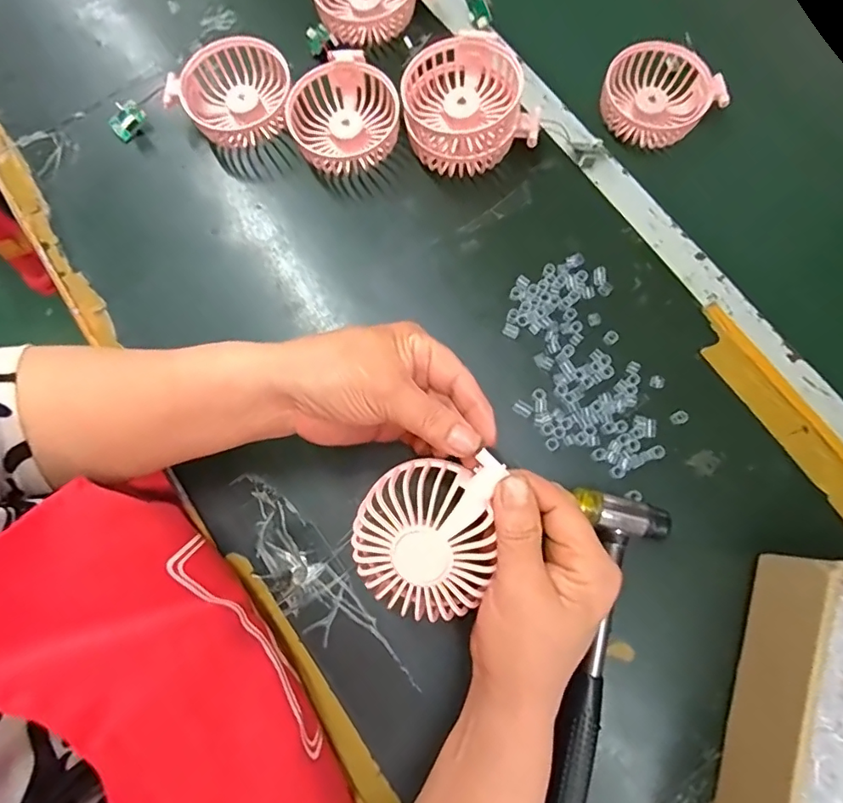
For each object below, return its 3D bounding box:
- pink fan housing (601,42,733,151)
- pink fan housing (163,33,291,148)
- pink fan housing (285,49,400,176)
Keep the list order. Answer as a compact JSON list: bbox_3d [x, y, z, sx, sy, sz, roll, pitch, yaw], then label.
[{"bbox_3d":[0.206,-0.267,0.442,0.090,0.026,0.088,0,77,2],"label":"pink fan housing"},{"bbox_3d":[-0.156,-0.263,0.431,0.080,0.033,0.093,43,81,10],"label":"pink fan housing"},{"bbox_3d":[-0.065,-0.234,0.422,0.087,0.039,0.086,0,77,2],"label":"pink fan housing"}]

